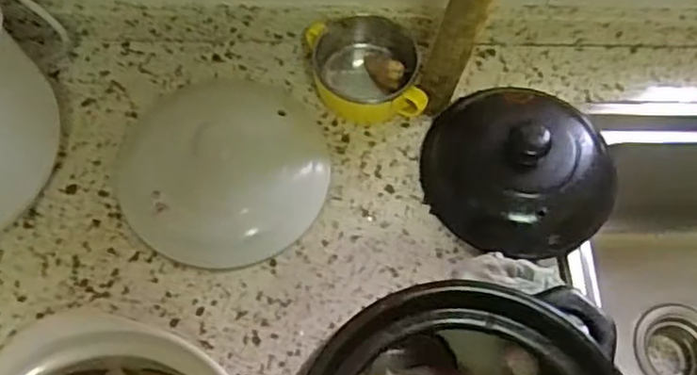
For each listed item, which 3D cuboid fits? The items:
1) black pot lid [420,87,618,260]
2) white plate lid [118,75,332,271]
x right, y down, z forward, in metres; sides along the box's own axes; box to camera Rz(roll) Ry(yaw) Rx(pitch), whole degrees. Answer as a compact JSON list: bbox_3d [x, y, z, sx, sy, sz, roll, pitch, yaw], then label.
[{"bbox_3d":[0.153,-0.022,0.592,0.164,0.060,0.148,7,64,-1],"label":"black pot lid"},{"bbox_3d":[-0.111,-0.028,0.587,0.184,0.045,0.180,1,65,-3],"label":"white plate lid"}]

